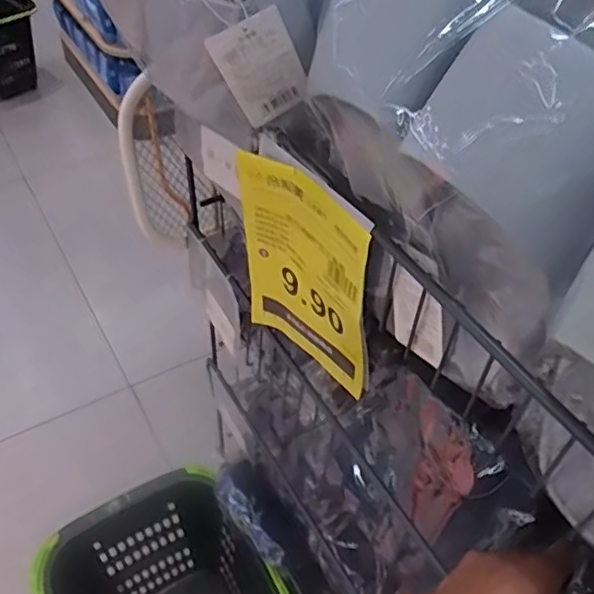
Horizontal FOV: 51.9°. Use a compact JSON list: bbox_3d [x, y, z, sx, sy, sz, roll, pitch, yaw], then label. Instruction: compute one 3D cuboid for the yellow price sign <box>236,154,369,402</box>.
[{"bbox_3d":[0.006,-0.014,0.502,0.132,0.187,0.023,37,54,27],"label":"yellow price sign"}]

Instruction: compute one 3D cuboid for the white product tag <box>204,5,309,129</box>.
[{"bbox_3d":[-0.022,-0.149,0.405,0.049,0.085,0.008,-32,62,4],"label":"white product tag"}]

